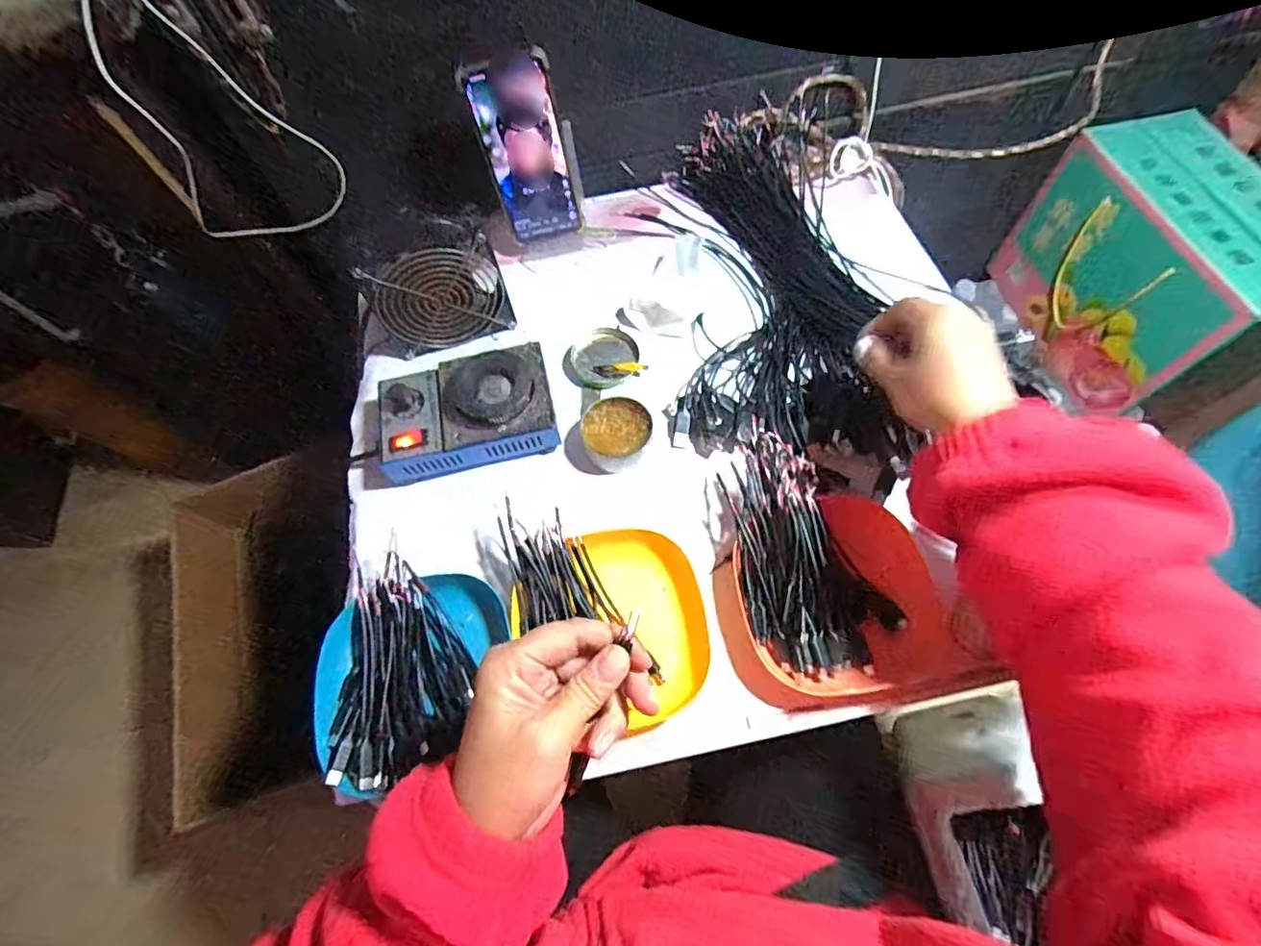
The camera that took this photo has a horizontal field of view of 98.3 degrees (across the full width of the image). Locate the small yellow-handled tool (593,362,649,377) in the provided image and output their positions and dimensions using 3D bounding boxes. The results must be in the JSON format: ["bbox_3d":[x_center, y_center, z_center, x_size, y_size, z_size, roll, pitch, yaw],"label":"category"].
[{"bbox_3d":[-0.009,-0.100,0.521,0.051,0.006,0.013,2,65,5],"label":"small yellow-handled tool"}]

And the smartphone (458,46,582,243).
[{"bbox_3d":[-0.099,-0.301,0.524,0.074,0.158,0.016,-15,52,0],"label":"smartphone"}]

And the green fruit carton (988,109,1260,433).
[{"bbox_3d":[0.700,-0.262,0.742,0.159,0.246,0.329,-12,65,-2],"label":"green fruit carton"}]

